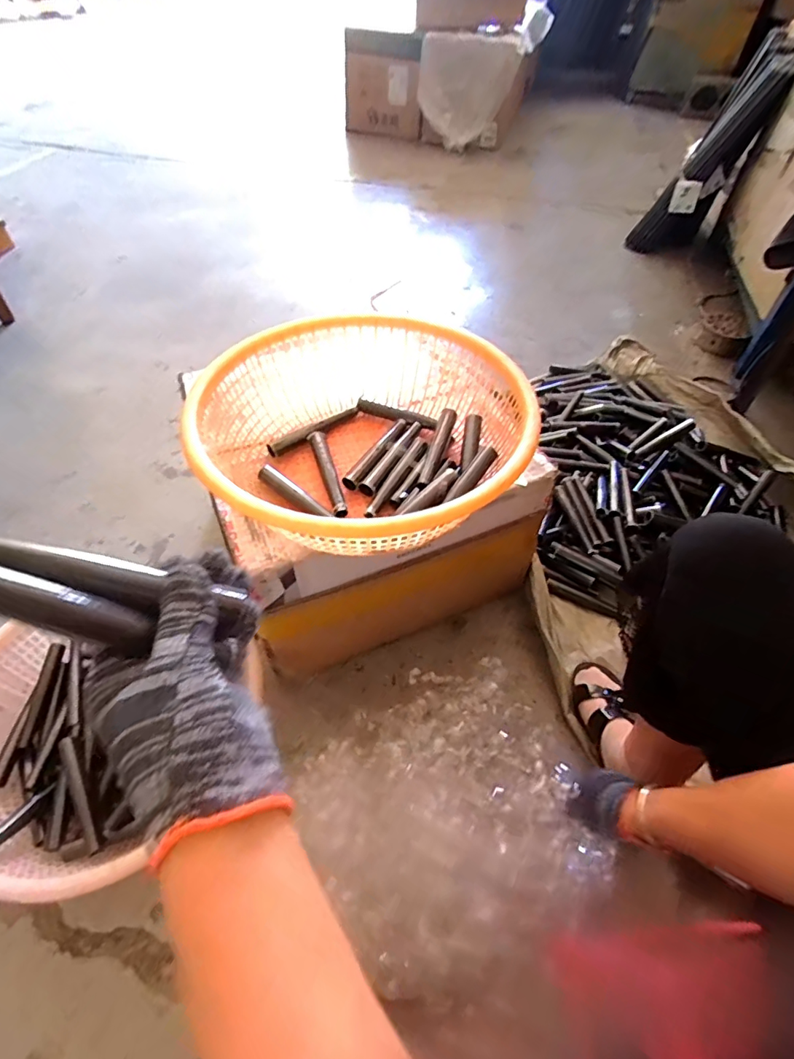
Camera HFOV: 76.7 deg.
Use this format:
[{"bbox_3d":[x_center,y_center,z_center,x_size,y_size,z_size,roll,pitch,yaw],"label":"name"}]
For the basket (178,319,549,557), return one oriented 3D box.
[{"bbox_3d":[-0.039,-0.119,0.643,0.388,0.136,0.396,1,48,-1],"label":"basket"}]

